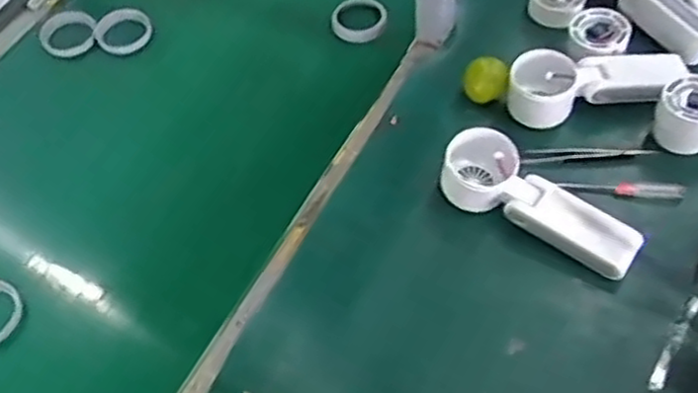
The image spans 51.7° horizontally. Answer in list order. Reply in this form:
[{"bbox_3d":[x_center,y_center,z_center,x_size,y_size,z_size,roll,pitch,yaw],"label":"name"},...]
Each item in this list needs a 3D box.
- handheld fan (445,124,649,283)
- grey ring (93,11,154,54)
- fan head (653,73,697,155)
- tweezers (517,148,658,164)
[{"bbox_3d":[0.156,0.004,0.589,0.167,0.054,0.052,26,61,20],"label":"handheld fan"},{"bbox_3d":[-0.251,-0.183,0.803,0.061,0.015,0.061,-2,55,3],"label":"grey ring"},{"bbox_3d":[0.292,-0.071,0.618,0.052,0.049,0.046,21,59,18],"label":"fan head"},{"bbox_3d":[0.213,-0.039,0.640,0.117,0.008,0.013,-2,55,3],"label":"tweezers"}]

